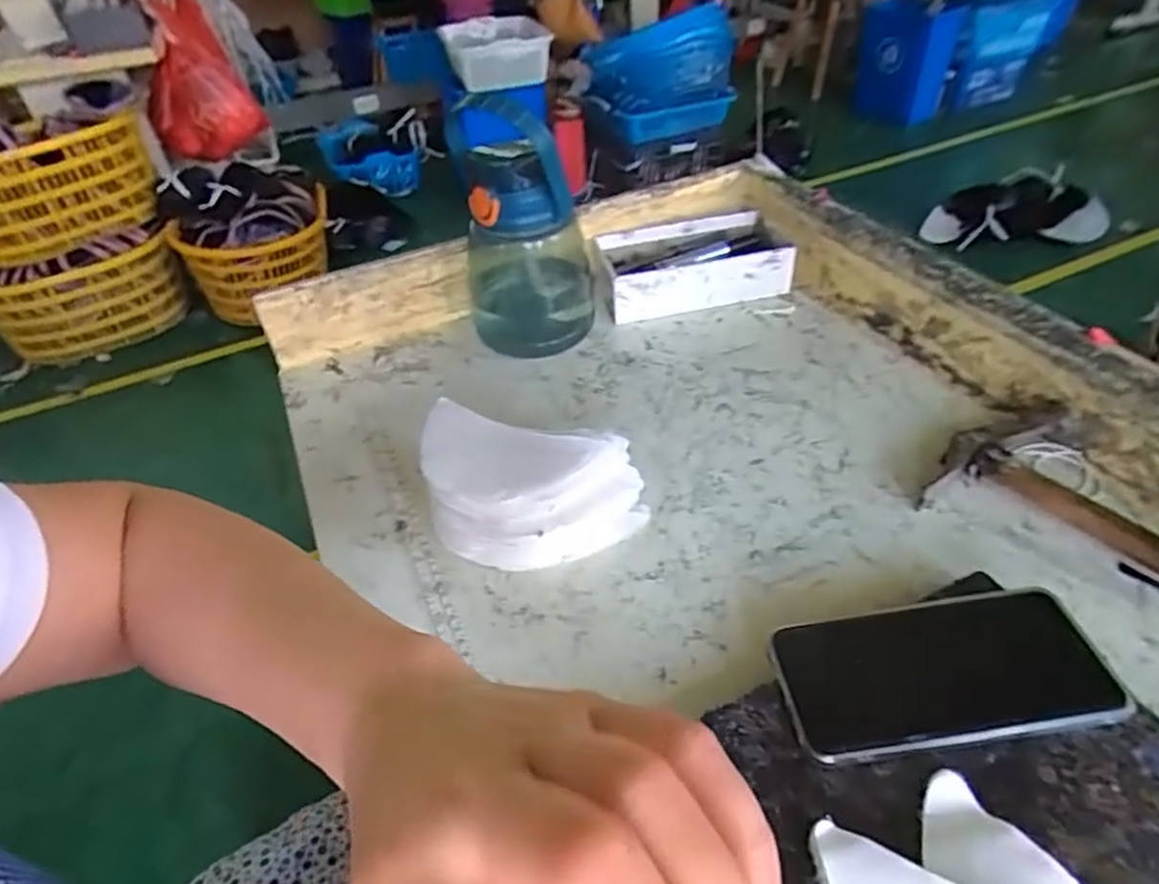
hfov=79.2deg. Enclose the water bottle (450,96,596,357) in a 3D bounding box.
[{"bbox_3d":[-0.050,-0.189,0.633,0.113,0.214,0.105,-7,42,-2],"label":"water bottle"}]

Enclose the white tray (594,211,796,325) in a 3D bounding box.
[{"bbox_3d":[0.115,-0.186,0.734,0.187,0.052,0.111,-8,42,-3],"label":"white tray"}]

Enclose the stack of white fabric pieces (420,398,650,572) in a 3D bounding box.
[{"bbox_3d":[-0.043,0.032,0.491,0.165,0.073,0.099,11,44,17],"label":"stack of white fabric pieces"}]

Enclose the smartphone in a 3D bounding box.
[{"bbox_3d":[0.190,0.120,0.370,0.162,0.011,0.078,-9,40,0],"label":"smartphone"}]

